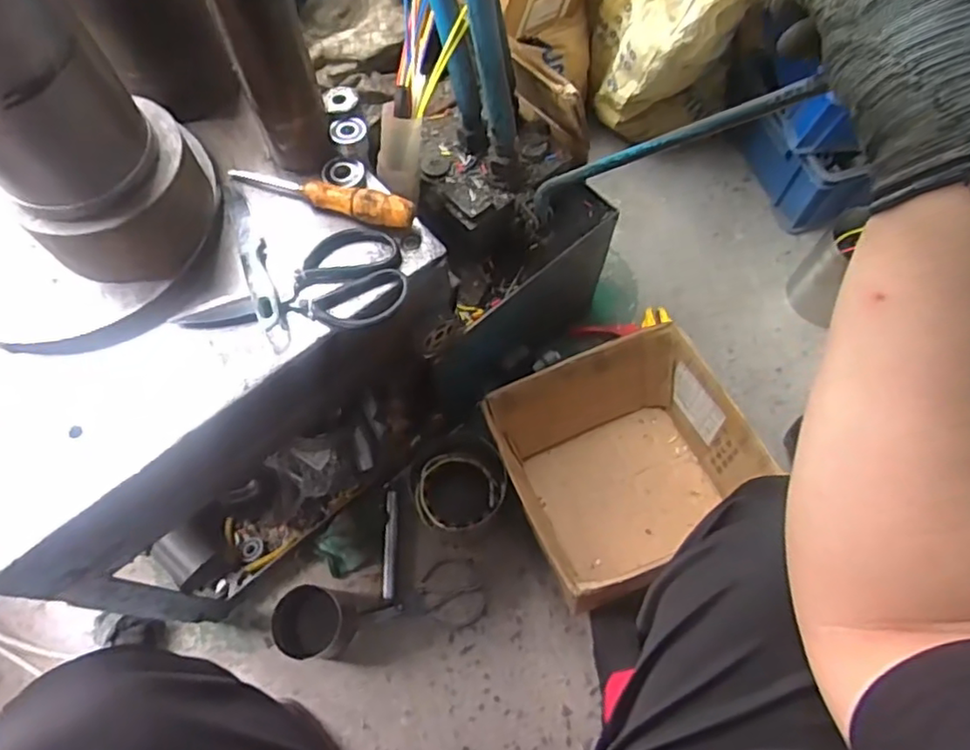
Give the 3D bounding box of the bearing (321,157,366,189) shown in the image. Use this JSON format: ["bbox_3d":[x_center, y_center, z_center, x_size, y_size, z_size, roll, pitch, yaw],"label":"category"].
[{"bbox_3d":[-0.137,-0.196,0.612,0.040,0.009,0.040,-17,67,-7],"label":"bearing"}]

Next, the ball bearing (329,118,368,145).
[{"bbox_3d":[-0.133,-0.239,0.615,0.030,0.010,0.028,0,66,0],"label":"ball bearing"}]

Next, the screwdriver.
[{"bbox_3d":[-0.156,-0.171,0.595,0.188,0.024,0.024,17,67,14],"label":"screwdriver"}]

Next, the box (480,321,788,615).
[{"bbox_3d":[0.181,0.120,0.867,0.290,0.167,0.281,-21,68,-9],"label":"box"}]

